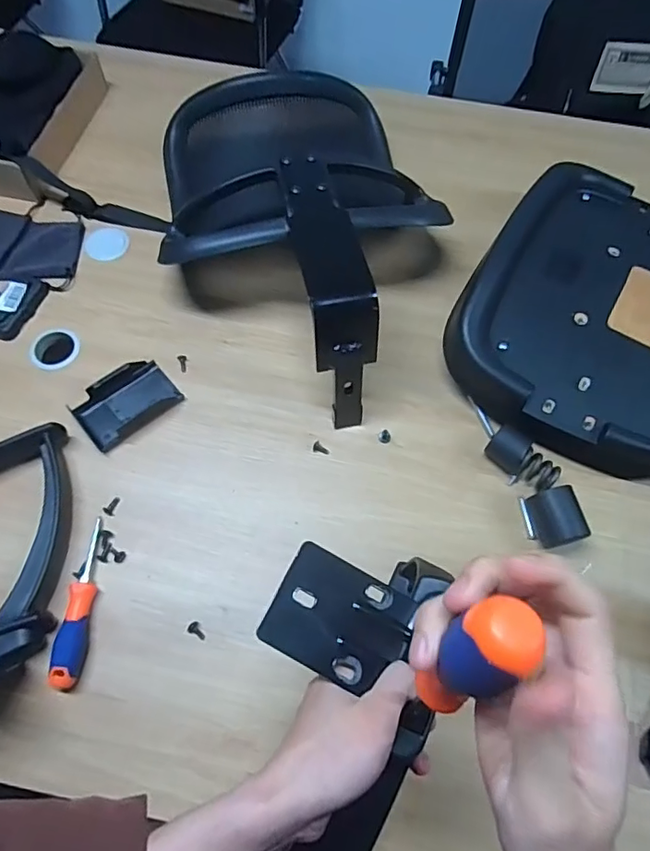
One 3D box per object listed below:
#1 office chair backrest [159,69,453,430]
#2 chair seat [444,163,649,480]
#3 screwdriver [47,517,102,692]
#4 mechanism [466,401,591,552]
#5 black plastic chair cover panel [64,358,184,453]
[{"bbox_3d":[-0.032,-0.294,0.749,0.383,0.183,0.567,-10,65,-6],"label":"office chair backrest"},{"bbox_3d":[0.410,-0.151,0.738,0.404,0.106,0.465,30,67,12],"label":"chair seat"},{"bbox_3d":[-0.274,0.195,0.589,0.029,0.033,0.180,4,65,0],"label":"screwdriver"},{"bbox_3d":[0.256,0.051,0.667,0.061,0.053,0.211,-18,66,-10],"label":"mechanism"},{"bbox_3d":[-0.263,-0.031,0.702,0.127,0.027,0.082,-38,71,-18],"label":"black plastic chair cover panel"}]

